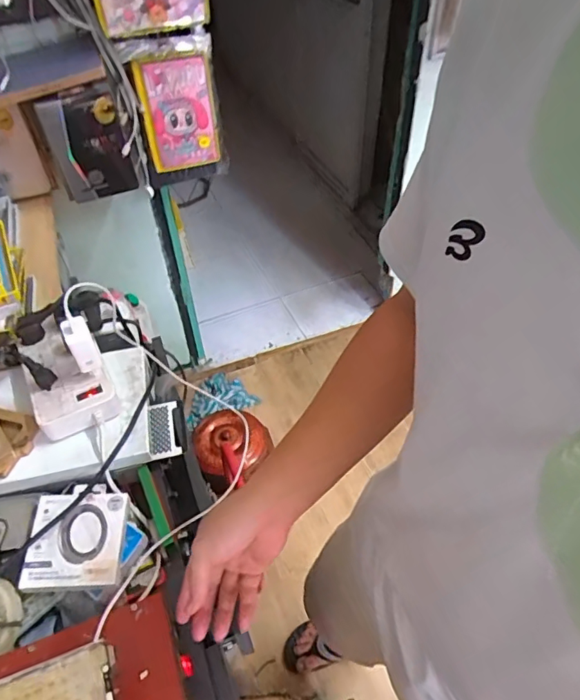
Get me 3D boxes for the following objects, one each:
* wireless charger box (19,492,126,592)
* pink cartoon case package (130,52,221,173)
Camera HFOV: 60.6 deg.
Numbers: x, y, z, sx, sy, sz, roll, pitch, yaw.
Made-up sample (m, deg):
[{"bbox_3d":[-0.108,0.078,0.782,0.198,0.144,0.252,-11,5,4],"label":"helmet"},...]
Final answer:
[{"bbox_3d":[-0.251,0.220,0.580,0.104,0.023,0.102,-4,48,-2],"label":"wireless charger box"},{"bbox_3d":[-0.242,-0.504,1.079,0.153,0.231,0.049,-26,53,-19],"label":"pink cartoon case package"}]

